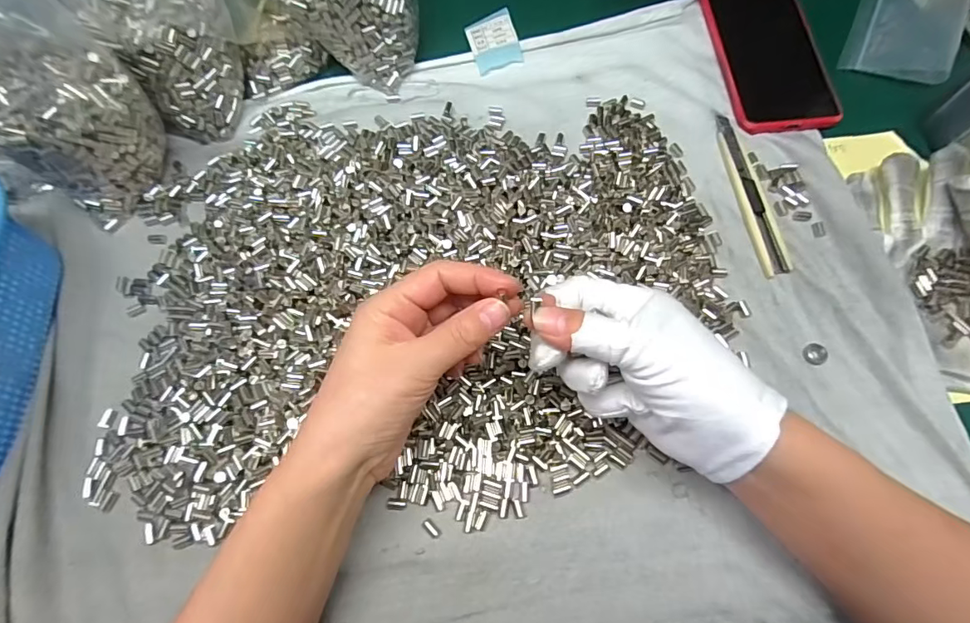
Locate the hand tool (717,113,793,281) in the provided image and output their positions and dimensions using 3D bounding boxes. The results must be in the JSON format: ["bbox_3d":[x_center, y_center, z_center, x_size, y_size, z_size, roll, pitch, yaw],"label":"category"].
[{"bbox_3d":[0.195,-0.089,0.355,0.020,0.004,0.135,-8,70,-1],"label":"hand tool"}]

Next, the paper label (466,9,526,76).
[{"bbox_3d":[0.008,-0.230,0.409,0.040,0.014,0.049,-17,71,-5],"label":"paper label"}]

